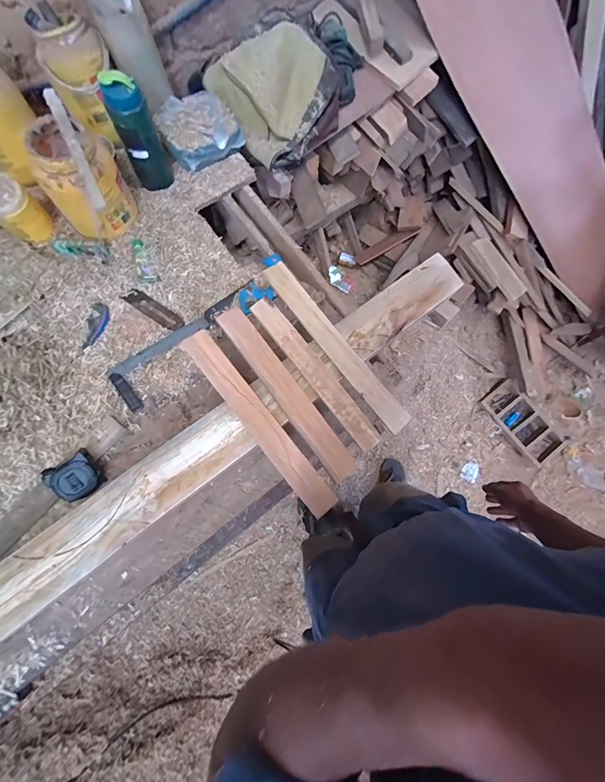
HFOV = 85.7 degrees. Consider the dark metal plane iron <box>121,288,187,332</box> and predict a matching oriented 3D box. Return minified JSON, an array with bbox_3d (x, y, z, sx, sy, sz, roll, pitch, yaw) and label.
[{"bbox_3d":[-0.361,-0.198,0.799,0.174,0.011,0.044,32,71,13],"label":"dark metal plane iron"}]

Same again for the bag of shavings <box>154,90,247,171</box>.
[{"bbox_3d":[-0.278,-0.702,0.886,0.203,0.082,0.180,-39,77,-12],"label":"bag of shavings"}]

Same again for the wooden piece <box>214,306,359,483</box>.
[{"bbox_3d":[-0.033,0.000,0.650,0.056,0.020,0.401,-36,83,-12],"label":"wooden piece"}]

